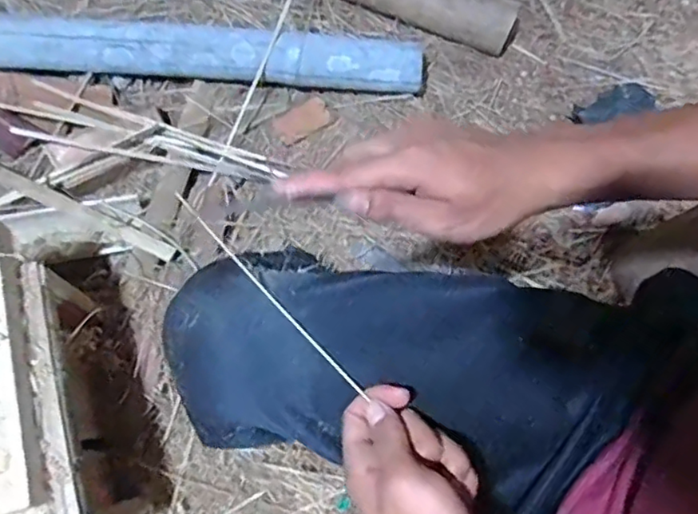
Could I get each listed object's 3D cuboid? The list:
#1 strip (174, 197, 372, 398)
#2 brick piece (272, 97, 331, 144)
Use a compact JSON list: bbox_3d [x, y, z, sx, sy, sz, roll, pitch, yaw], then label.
[{"bbox_3d":[-0.056,0.021,0.399,0.004,0.006,0.178,-42,79,-12],"label":"strip"},{"bbox_3d":[-0.075,-0.218,0.973,0.090,0.013,0.046,-30,76,-10],"label":"brick piece"}]

